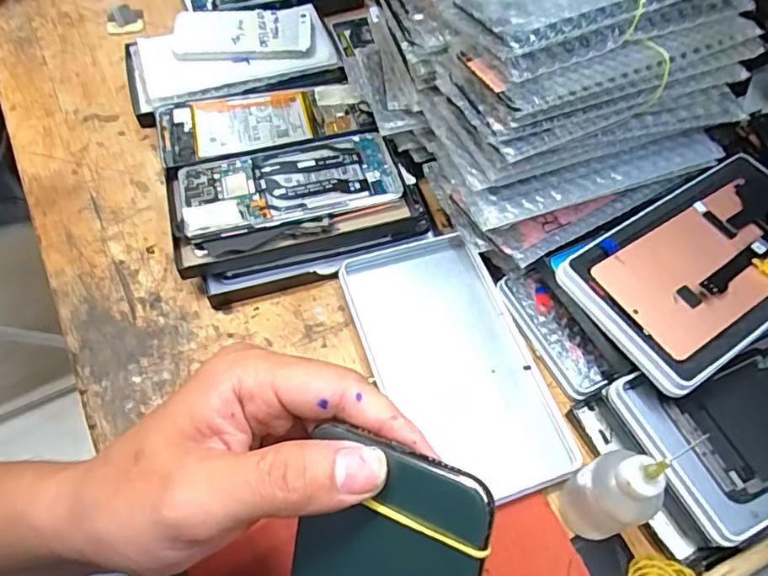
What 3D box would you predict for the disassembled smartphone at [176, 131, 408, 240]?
[{"bbox_3d":[-0.072,-0.081,0.427,0.160,0.014,0.075,-14,60,-9],"label":"disassembled smartphone"}]

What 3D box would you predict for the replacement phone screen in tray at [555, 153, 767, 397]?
[{"bbox_3d":[0.207,-0.017,0.356,0.178,0.012,0.101,-30,66,-19],"label":"replacement phone screen in tray"}]

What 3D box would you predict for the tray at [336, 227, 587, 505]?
[{"bbox_3d":[0.046,0.048,0.376,0.104,0.015,0.184,-17,60,-11],"label":"tray"}]

